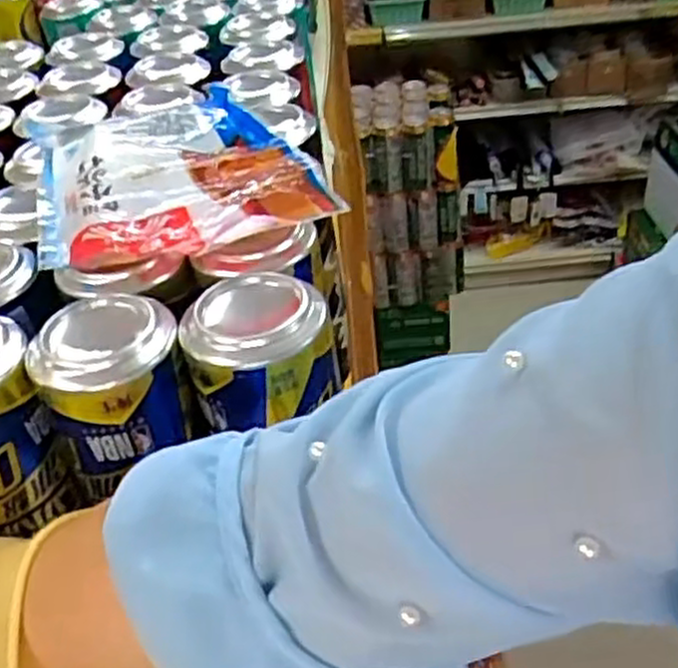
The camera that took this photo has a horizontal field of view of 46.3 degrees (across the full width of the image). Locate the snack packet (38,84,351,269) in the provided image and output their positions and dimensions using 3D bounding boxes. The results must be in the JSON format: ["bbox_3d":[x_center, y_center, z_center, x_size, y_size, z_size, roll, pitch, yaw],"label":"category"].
[{"bbox_3d":[-0.088,-0.083,0.414,0.135,0.025,0.159,-16,39,-12],"label":"snack packet"}]

